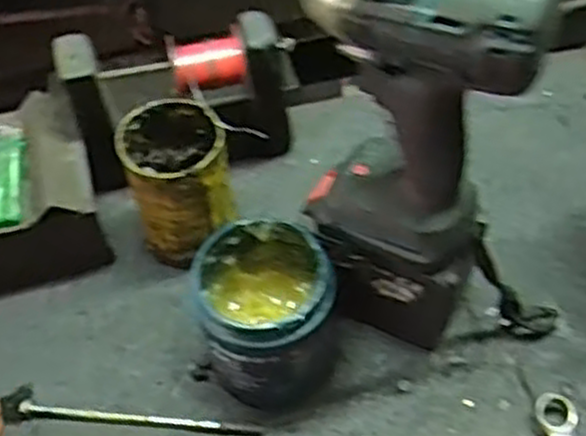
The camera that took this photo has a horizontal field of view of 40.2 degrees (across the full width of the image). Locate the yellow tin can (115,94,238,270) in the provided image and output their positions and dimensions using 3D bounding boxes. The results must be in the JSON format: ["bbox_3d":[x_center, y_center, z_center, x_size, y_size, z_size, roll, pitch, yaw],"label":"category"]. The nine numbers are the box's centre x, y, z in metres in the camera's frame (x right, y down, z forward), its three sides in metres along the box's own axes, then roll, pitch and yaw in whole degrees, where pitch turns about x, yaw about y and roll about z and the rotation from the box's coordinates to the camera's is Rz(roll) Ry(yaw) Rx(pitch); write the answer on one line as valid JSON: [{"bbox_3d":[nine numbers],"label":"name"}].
[{"bbox_3d":[-0.083,-0.025,0.604,0.073,0.104,0.082,-12,52,-5],"label":"yellow tin can"}]

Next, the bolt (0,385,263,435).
[{"bbox_3d":[-0.111,0.138,0.552,0.175,0.016,0.023,4,52,8],"label":"bolt"}]

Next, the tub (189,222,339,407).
[{"bbox_3d":[-0.015,0.067,0.541,0.086,0.101,0.093,-2,52,3],"label":"tub"}]

